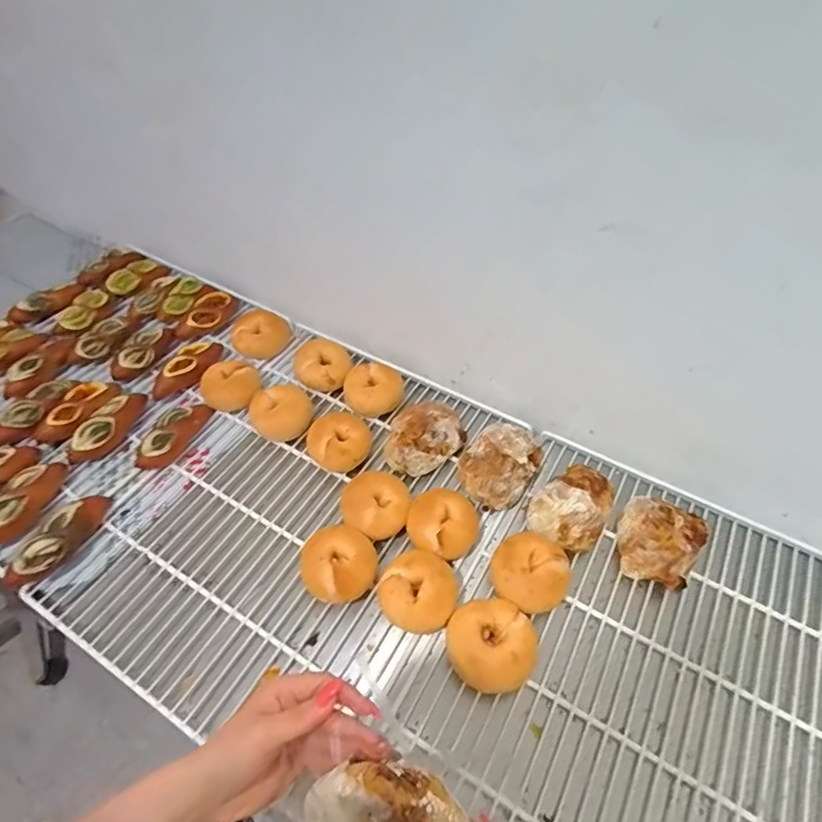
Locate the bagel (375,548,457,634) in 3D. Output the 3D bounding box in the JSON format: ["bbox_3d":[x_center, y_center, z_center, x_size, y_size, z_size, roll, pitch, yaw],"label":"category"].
[{"bbox_3d":[0.010,0.240,0.676,0.097,0.062,0.090,0,50,-1],"label":"bagel"}]

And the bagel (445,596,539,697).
[{"bbox_3d":[0.098,0.289,0.642,0.105,0.049,0.105,-1,49,1],"label":"bagel"}]

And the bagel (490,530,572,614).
[{"bbox_3d":[0.158,0.220,0.697,0.102,0.057,0.097,0,50,-1],"label":"bagel"}]

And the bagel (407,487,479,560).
[{"bbox_3d":[0.043,0.163,0.740,0.093,0.058,0.091,-1,49,1],"label":"bagel"}]

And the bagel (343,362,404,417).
[{"bbox_3d":[-0.063,-0.043,0.897,0.104,0.052,0.103,-2,50,-2],"label":"bagel"}]

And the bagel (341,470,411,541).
[{"bbox_3d":[-0.048,0.138,0.755,0.099,0.053,0.090,-13,52,-12],"label":"bagel"}]

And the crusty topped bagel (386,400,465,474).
[{"bbox_3d":[0.021,0.039,0.837,0.146,0.051,0.102,-37,60,-27],"label":"crusty topped bagel"}]

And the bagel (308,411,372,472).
[{"bbox_3d":[-0.113,0.051,0.827,0.101,0.053,0.090,-15,52,-13],"label":"bagel"}]

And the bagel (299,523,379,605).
[{"bbox_3d":[-0.097,0.206,0.695,0.097,0.056,0.095,0,50,-1],"label":"bagel"}]

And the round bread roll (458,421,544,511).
[{"bbox_3d":[0.140,0.079,0.808,0.110,0.050,0.142,31,56,25],"label":"round bread roll"}]

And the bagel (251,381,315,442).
[{"bbox_3d":[-0.212,0.001,0.860,0.104,0.048,0.091,-10,51,-10],"label":"bagel"}]

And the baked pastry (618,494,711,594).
[{"bbox_3d":[0.354,0.184,0.728,0.117,0.048,0.126,17,51,16],"label":"baked pastry"}]

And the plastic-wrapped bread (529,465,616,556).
[{"bbox_3d":[0.238,0.139,0.762,0.098,0.057,0.141,27,55,23],"label":"plastic-wrapped bread"}]

